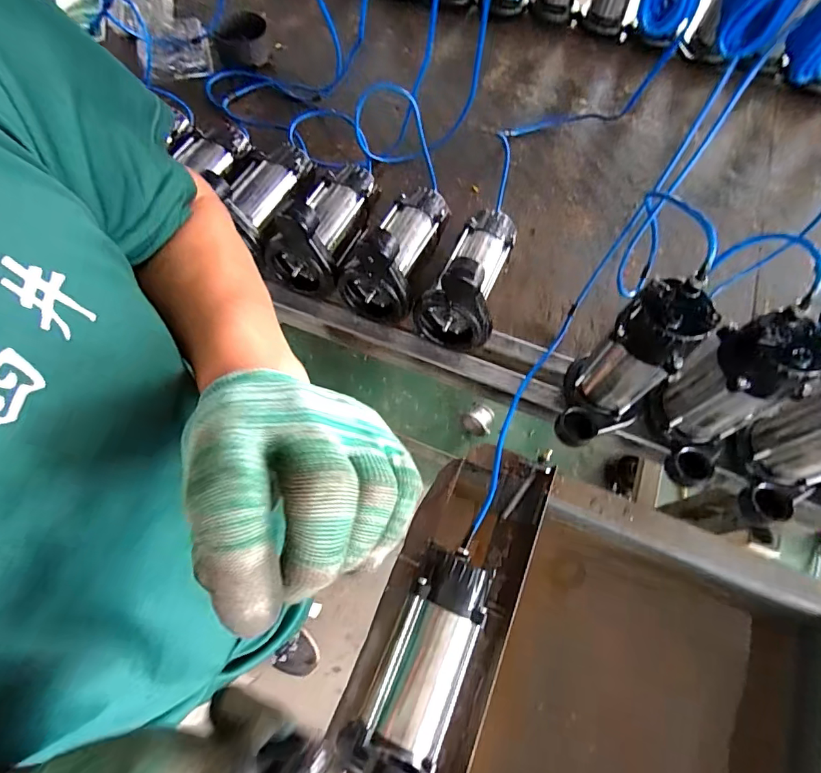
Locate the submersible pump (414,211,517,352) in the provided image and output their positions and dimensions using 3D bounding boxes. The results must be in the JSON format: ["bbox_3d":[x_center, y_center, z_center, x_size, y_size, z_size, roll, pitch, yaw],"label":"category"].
[{"bbox_3d":[0.091,-0.191,0.733,0.119,0.169,0.230,15,66,6],"label":"submersible pump"}]

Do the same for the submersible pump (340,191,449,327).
[{"bbox_3d":[-0.020,-0.235,0.748,0.115,0.165,0.226,20,66,7],"label":"submersible pump"}]

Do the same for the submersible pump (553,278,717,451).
[{"bbox_3d":[0.285,-0.021,0.623,0.161,0.240,0.115,-36,71,-16],"label":"submersible pump"}]

